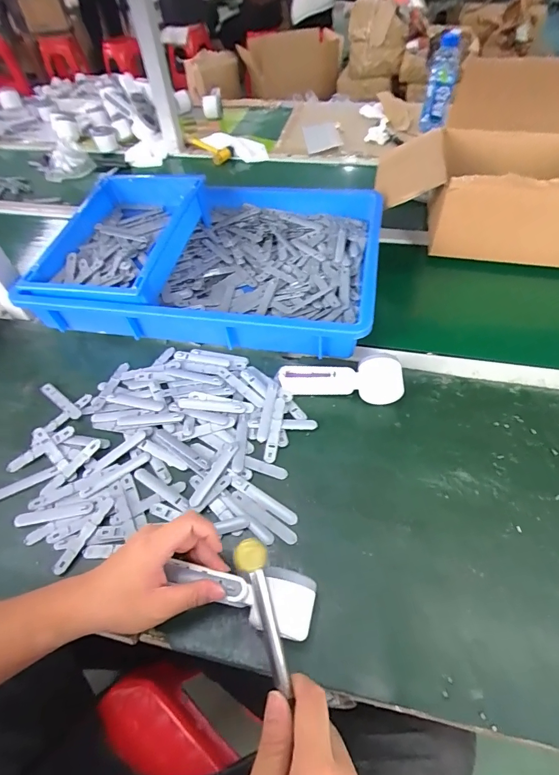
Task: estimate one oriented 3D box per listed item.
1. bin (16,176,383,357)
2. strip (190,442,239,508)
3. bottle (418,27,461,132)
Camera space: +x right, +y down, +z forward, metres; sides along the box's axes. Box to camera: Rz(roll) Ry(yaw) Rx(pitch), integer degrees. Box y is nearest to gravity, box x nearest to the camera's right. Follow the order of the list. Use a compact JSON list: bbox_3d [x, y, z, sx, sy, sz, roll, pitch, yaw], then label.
[{"bbox_3d":[-0.114,-0.243,0.693,0.561,0.093,0.391,7,54,9],"label":"bin"},{"bbox_3d":[-0.086,0.113,0.505,0.022,0.004,0.094,22,64,21],"label":"strip"},{"bbox_3d":[0.443,-0.834,1.065,0.072,0.207,0.070,11,55,12],"label":"bottle"}]

